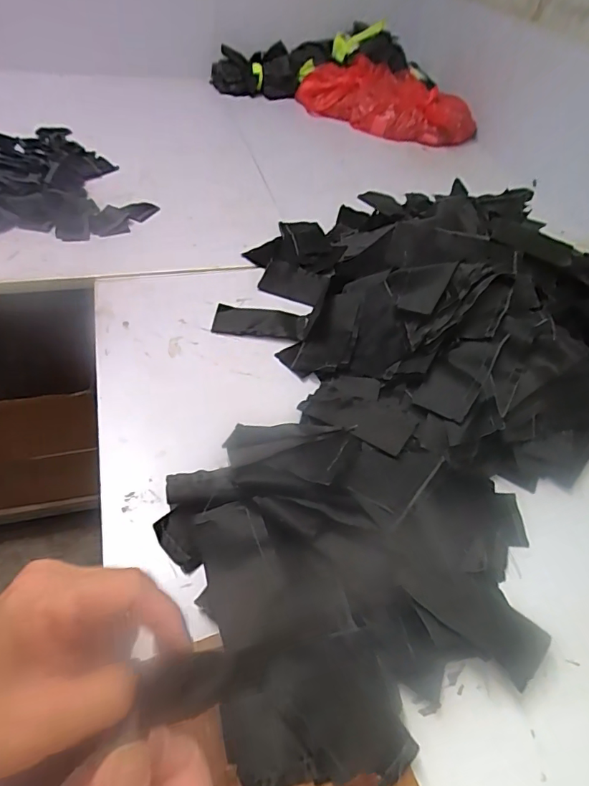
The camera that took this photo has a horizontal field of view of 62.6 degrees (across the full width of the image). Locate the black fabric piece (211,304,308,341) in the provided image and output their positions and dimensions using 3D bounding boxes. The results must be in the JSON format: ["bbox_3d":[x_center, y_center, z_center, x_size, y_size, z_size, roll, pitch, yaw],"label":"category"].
[{"bbox_3d":[-0.043,-0.091,0.618,0.115,0.007,0.054,9,47,2],"label":"black fabric piece"}]

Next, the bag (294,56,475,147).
[{"bbox_3d":[0.215,-0.703,1.169,0.437,0.093,0.177,27,51,18],"label":"bag"}]

